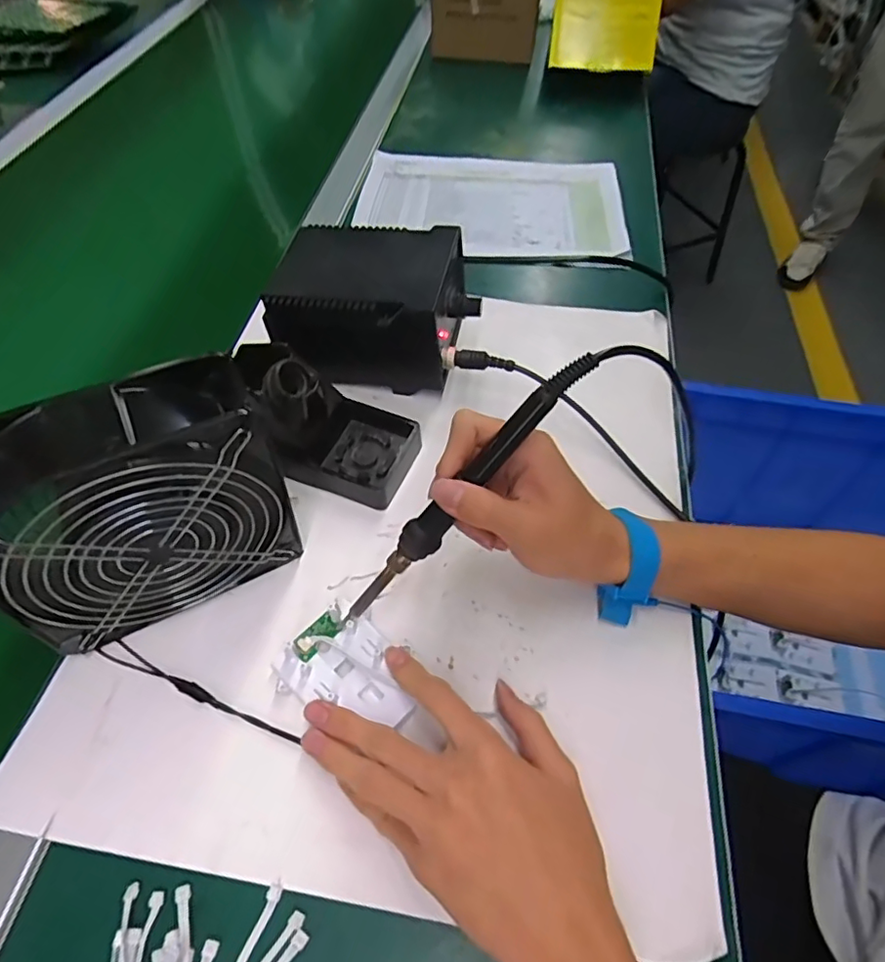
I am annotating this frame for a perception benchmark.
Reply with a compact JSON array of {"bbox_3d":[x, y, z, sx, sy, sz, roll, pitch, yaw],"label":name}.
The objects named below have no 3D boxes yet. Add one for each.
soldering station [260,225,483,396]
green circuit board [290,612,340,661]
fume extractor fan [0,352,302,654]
[{"bbox_3d":[-0.056,-0.148,0.483,0.164,0.084,0.125,8,55,4],"label":"soldering station"},{"bbox_3d":[-0.078,0.096,0.350,0.016,0.008,0.030,38,62,22],"label":"green circuit board"},{"bbox_3d":[-0.166,0.019,0.320,0.145,0.155,0.060,-25,59,-18],"label":"fume extractor fan"}]

